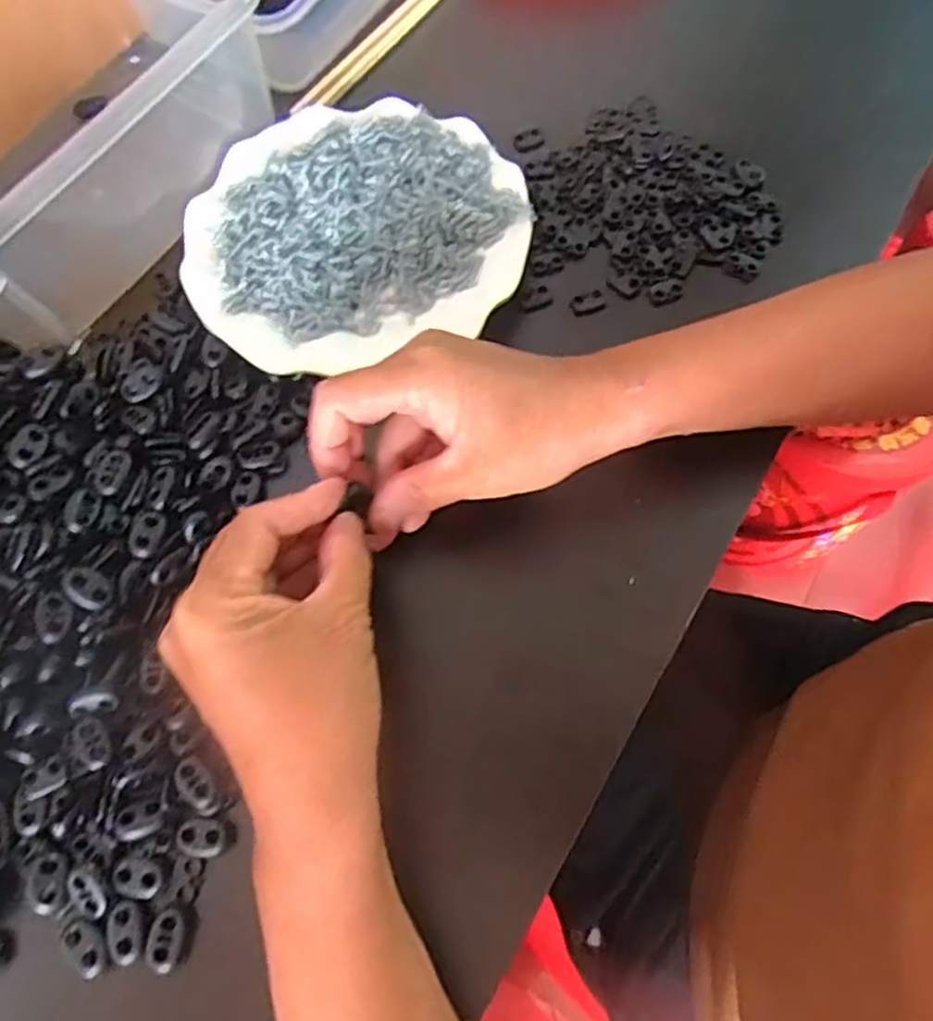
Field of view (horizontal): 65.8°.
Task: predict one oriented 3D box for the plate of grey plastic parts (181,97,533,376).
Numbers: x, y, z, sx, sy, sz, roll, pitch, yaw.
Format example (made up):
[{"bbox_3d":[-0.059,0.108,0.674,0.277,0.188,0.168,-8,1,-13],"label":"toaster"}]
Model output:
[{"bbox_3d":[-0.061,-0.157,0.397,0.178,0.023,0.165,0,69,1],"label":"plate of grey plastic parts"}]

